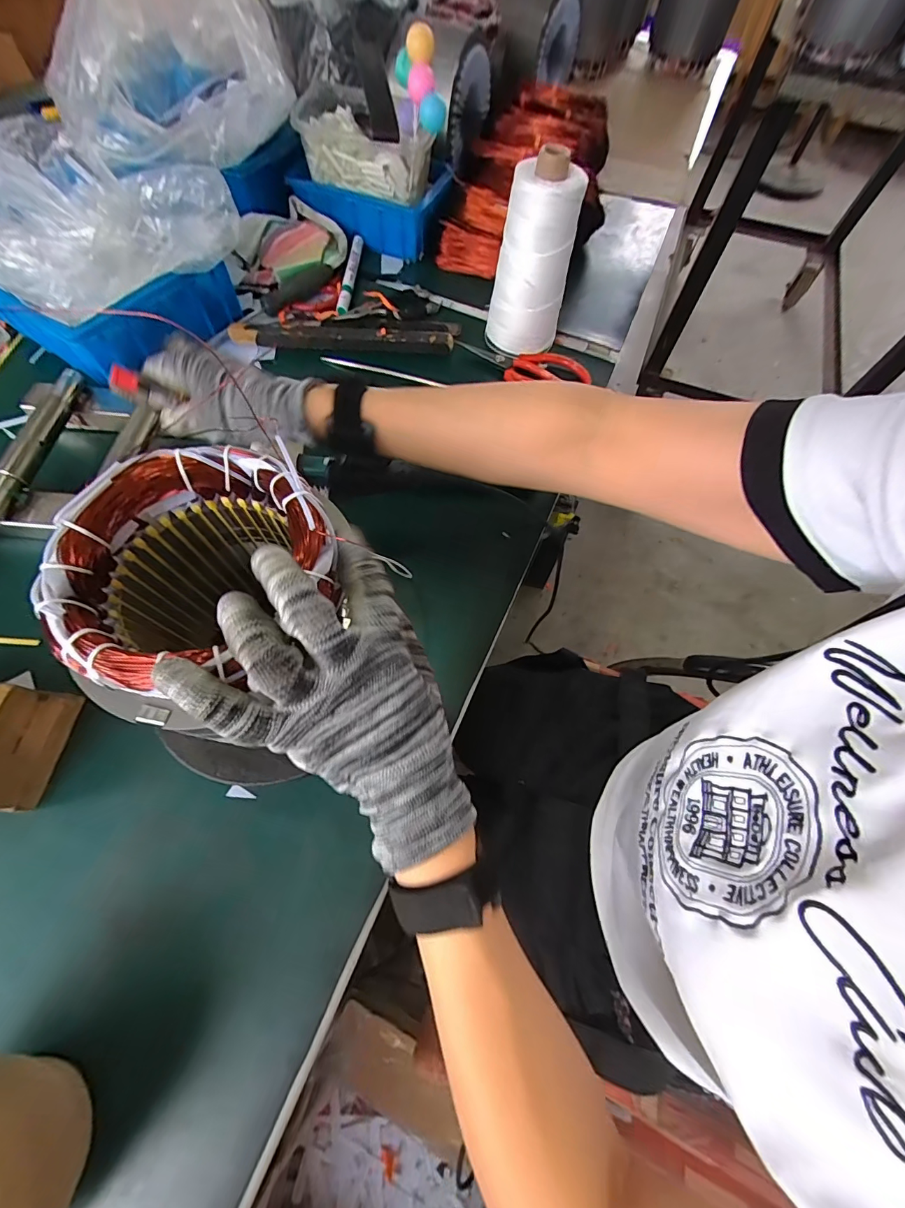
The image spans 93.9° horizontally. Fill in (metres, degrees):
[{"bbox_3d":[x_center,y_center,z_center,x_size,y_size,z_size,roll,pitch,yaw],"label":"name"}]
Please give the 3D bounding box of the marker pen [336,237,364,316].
[{"bbox_3d":[-0.135,-0.439,0.558,0.016,0.015,0.133,7,65,1],"label":"marker pen"}]

